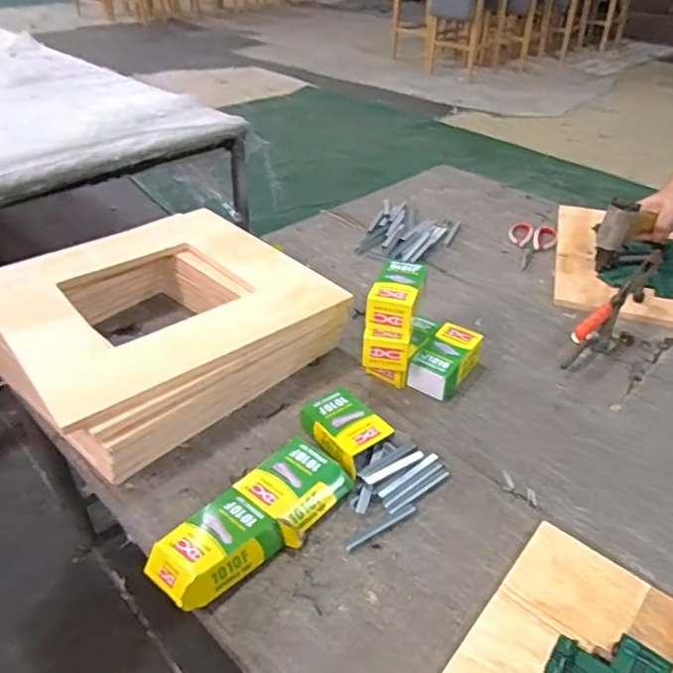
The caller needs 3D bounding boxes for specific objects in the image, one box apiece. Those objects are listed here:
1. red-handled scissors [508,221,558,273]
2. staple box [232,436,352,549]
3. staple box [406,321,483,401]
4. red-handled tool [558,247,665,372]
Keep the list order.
[{"bbox_3d":[0.412,-0.193,1.262,0.094,0.008,0.189,12,38,14],"label":"red-handled scissors"},{"bbox_3d":[-0.052,0.184,0.723,0.104,0.030,0.114,25,42,28],"label":"staple box"},{"bbox_3d":[0.168,0.036,0.913,0.068,0.054,0.135,24,42,28],"label":"staple box"},{"bbox_3d":[0.464,-0.054,0.987,0.051,0.108,0.289,27,44,31],"label":"red-handled tool"}]

